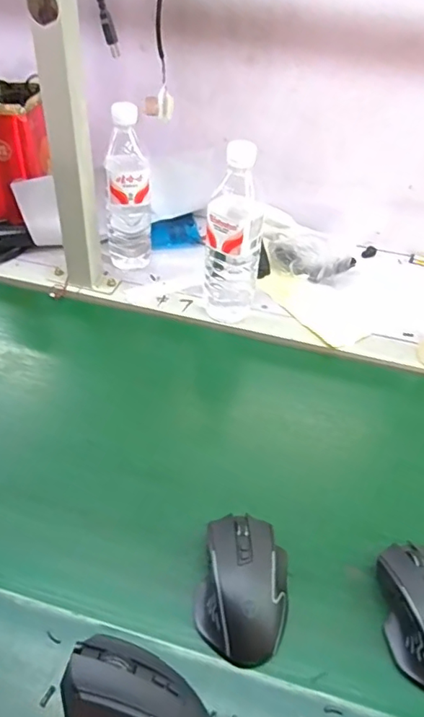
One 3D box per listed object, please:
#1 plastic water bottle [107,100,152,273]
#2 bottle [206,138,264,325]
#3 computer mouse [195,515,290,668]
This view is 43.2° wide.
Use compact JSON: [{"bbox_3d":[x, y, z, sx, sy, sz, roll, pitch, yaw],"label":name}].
[{"bbox_3d":[-0.116,-0.226,0.742,0.061,0.221,0.053,-3,43,-8],"label":"plastic water bottle"},{"bbox_3d":[0.028,-0.149,0.666,0.067,0.223,0.060,10,42,5],"label":"bottle"},{"bbox_3d":[0.027,0.182,0.440,0.070,0.035,0.113,8,42,4],"label":"computer mouse"}]

